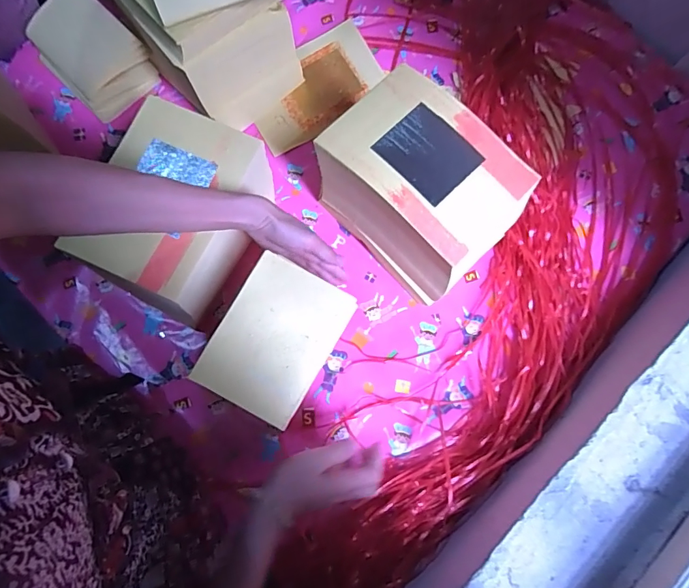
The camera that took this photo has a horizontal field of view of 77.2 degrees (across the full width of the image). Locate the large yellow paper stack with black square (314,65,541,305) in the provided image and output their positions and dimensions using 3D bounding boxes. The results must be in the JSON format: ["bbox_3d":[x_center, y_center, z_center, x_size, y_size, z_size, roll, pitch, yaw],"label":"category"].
[{"bbox_3d":[0.093,-0.140,0.580,0.242,0.169,0.170,44,82,8],"label":"large yellow paper stack with black square"}]

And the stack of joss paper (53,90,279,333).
[{"bbox_3d":[-0.212,-0.105,0.574,0.181,0.137,0.231,31,81,6],"label":"stack of joss paper"}]

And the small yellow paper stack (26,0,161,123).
[{"bbox_3d":[-0.390,-0.373,0.662,0.180,0.069,0.126,44,83,8],"label":"small yellow paper stack"}]

